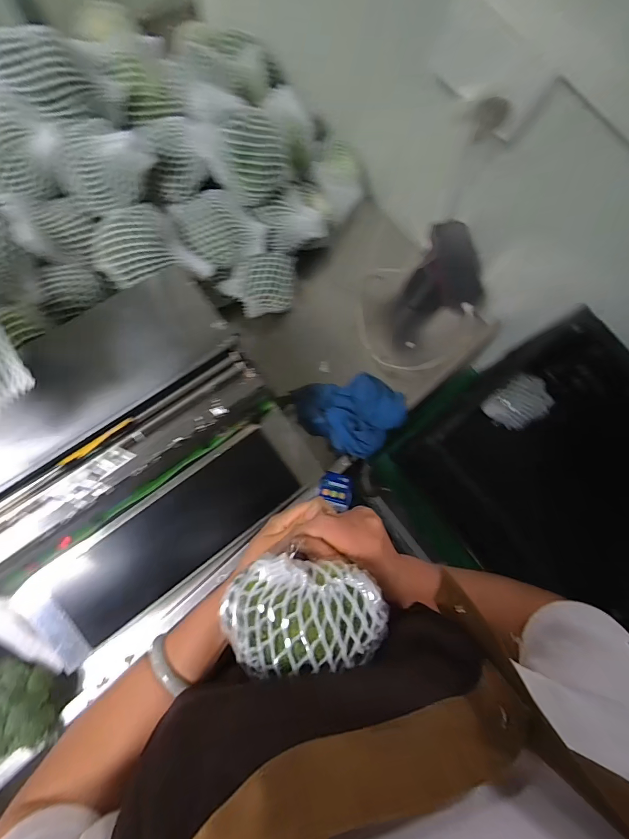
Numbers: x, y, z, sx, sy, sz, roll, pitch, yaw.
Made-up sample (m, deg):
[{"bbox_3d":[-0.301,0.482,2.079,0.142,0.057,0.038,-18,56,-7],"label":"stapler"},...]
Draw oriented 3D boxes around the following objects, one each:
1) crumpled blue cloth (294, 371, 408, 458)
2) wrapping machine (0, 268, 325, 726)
[{"bbox_3d":[0.080,-0.011,0.754,0.219,0.072,0.174,-13,82,-5],"label":"crumpled blue cloth"},{"bbox_3d":[-0.300,0.072,0.621,0.523,0.174,0.451,-36,84,-8],"label":"wrapping machine"}]

